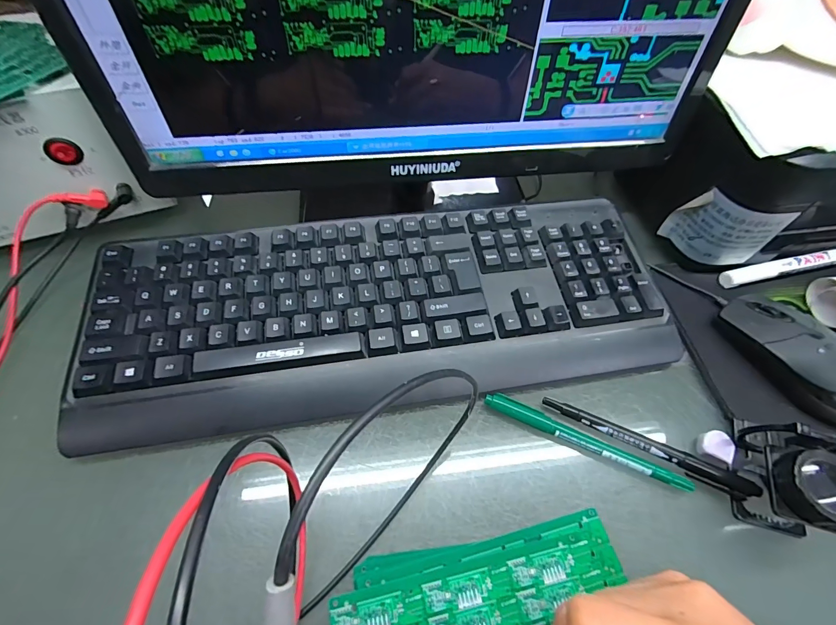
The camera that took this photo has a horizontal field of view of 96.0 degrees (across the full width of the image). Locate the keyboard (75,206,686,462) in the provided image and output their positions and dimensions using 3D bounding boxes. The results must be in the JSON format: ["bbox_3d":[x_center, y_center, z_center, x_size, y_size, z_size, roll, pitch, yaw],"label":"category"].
[{"bbox_3d":[-0.020,-0.006,0.296,0.425,0.044,0.156,-6,57,-7],"label":"keyboard"}]

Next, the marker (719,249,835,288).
[{"bbox_3d":[0.349,-0.043,0.352,0.140,0.015,0.016,-10,58,-9],"label":"marker"}]

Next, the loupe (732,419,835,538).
[{"bbox_3d":[0.227,0.098,0.230,0.042,0.058,0.063,11,57,4],"label":"loupe"}]

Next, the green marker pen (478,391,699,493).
[{"bbox_3d":[0.114,0.087,0.260,0.138,0.012,0.014,22,58,11],"label":"green marker pen"}]

